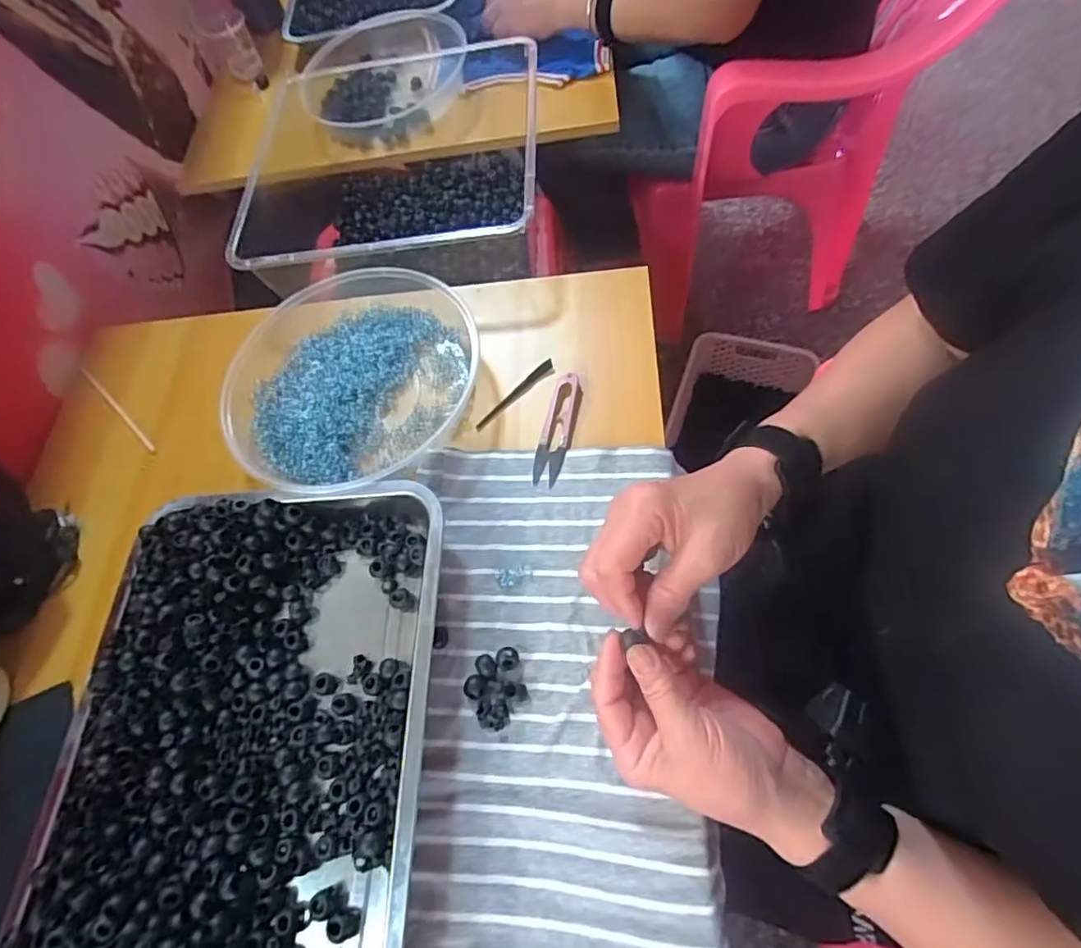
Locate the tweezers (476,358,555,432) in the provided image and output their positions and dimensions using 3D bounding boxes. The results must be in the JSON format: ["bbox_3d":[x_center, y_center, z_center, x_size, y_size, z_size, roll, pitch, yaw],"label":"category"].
[{"bbox_3d":[-0.023,-0.070,0.517,0.087,0.014,0.011,-38,64,-10],"label":"tweezers"}]

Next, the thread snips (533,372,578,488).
[{"bbox_3d":[0.013,-0.039,0.486,0.023,0.011,0.099,9,66,13],"label":"thread snips"}]

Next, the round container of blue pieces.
[{"bbox_3d":[-0.168,-0.086,0.525,0.222,0.056,0.232,-4,64,8],"label":"round container of blue pieces"}]

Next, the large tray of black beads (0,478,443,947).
[{"bbox_3d":[-0.198,0.170,0.384,0.248,0.042,0.342,-2,64,8],"label":"large tray of black beads"}]

